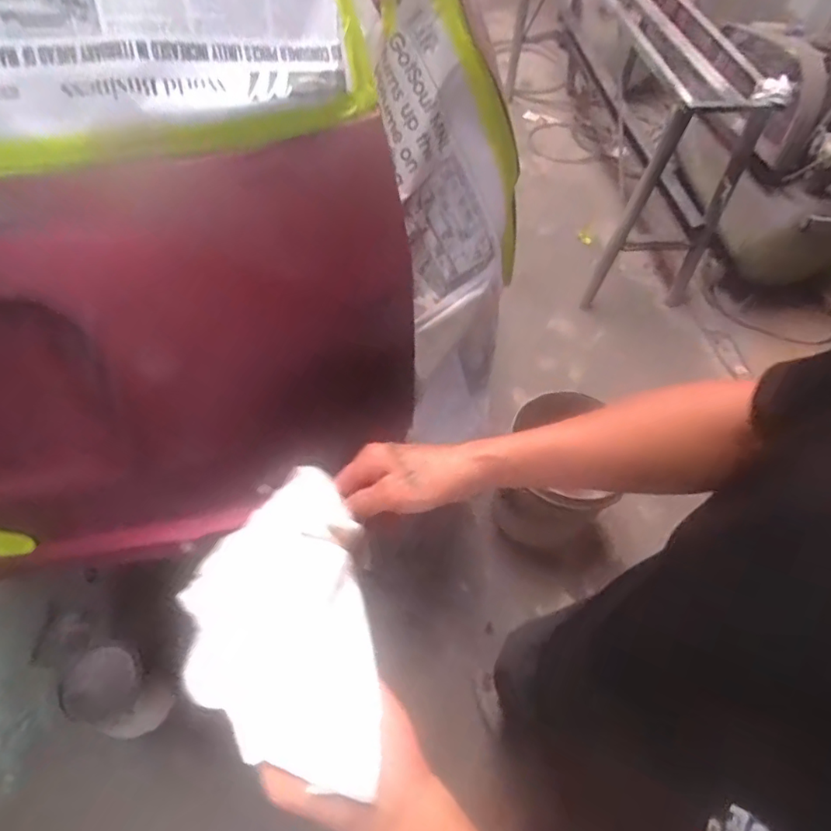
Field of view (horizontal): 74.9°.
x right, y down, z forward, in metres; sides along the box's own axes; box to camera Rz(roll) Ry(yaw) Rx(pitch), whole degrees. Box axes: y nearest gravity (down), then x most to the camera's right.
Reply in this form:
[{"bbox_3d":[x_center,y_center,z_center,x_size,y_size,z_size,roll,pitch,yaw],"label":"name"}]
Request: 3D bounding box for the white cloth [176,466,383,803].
[{"bbox_3d":[-0.090,0.135,0.366,0.113,0.036,0.198,-6,59,-7],"label":"white cloth"}]

